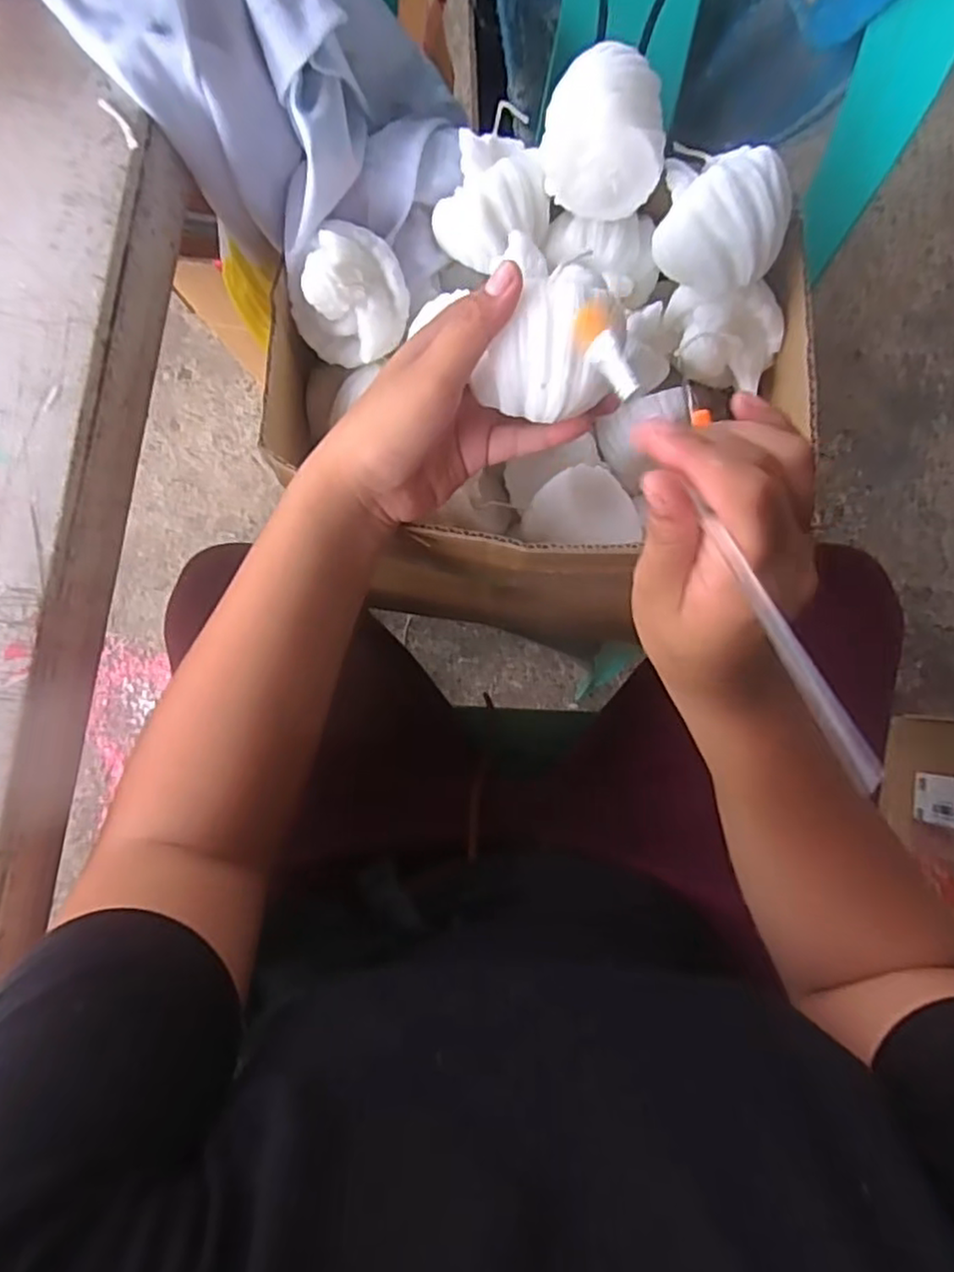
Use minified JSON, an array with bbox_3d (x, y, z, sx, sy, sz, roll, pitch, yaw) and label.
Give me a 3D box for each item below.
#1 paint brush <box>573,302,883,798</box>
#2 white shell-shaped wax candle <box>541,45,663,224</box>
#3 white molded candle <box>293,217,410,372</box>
[{"bbox_3d":[0.081,-0.046,0.238,0.014,0.014,0.206,-21,66,-3],"label":"paint brush"},{"bbox_3d":[0.066,-0.262,0.353,0.062,0.053,0.048,8,83,1],"label":"white shell-shaped wax candle"},{"bbox_3d":[-0.072,-0.194,0.387,0.066,0.046,0.064,0,83,0],"label":"white molded candle"}]

